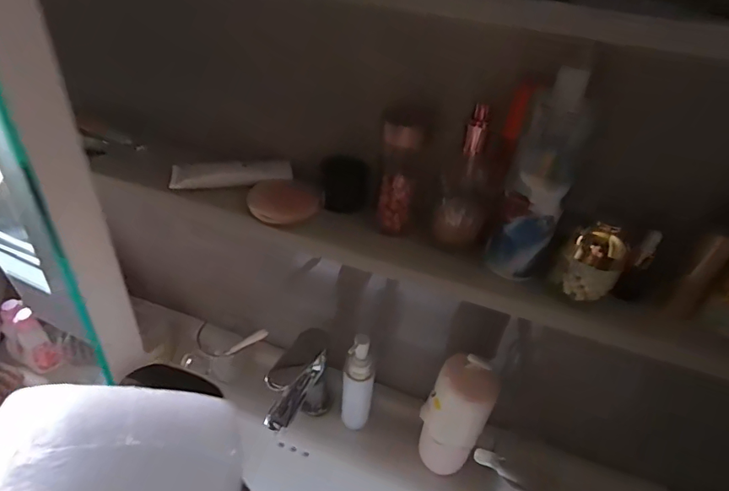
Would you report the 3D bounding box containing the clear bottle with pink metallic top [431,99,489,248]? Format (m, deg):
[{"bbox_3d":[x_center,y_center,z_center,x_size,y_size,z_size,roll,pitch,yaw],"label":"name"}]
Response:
[{"bbox_3d":[0.093,-0.063,0.426,0.042,0.137,0.039,12,38,7],"label":"clear bottle with pink metallic top"}]

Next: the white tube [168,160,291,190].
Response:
[{"bbox_3d":[-0.139,-0.075,0.495,0.124,0.019,0.028,-6,40,-15],"label":"white tube"}]

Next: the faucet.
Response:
[{"bbox_3d":[-0.090,0.211,0.637,0.045,0.186,0.129,23,41,21],"label":"faucet"}]

